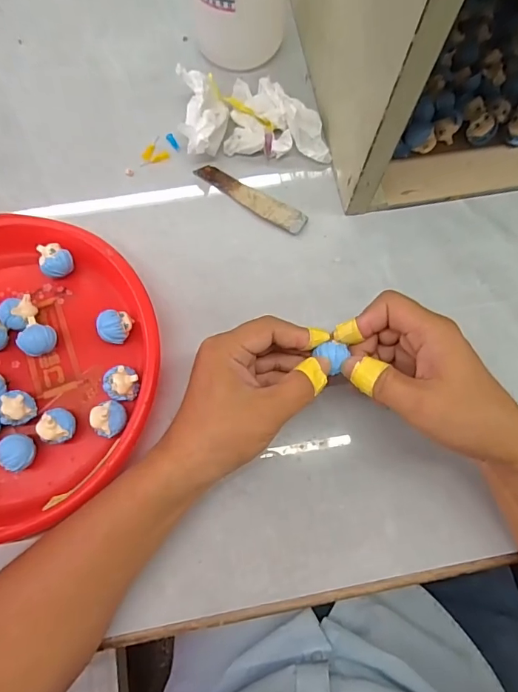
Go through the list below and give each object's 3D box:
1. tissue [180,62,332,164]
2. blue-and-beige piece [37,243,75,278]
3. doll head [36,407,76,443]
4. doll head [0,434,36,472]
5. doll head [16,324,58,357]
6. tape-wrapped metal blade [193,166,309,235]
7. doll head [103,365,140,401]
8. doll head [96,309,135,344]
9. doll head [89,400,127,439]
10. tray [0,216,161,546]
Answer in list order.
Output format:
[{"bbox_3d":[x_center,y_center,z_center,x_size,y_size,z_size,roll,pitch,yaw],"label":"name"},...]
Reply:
[{"bbox_3d":[-0.004,-0.221,0.432,0.134,0.045,0.085,-5,75,-3],"label":"tissue"},{"bbox_3d":[-0.179,-0.073,0.395,0.028,0.025,0.027,35,77,8],"label":"blue-and-beige piece"},{"bbox_3d":[-0.156,0.063,0.352,0.021,0.029,0.026,13,75,2],"label":"doll head"},{"bbox_3d":[-0.188,0.083,0.350,0.025,0.027,0.027,16,75,3],"label":"doll head"},{"bbox_3d":[-0.184,-0.003,0.374,0.026,0.022,0.024,5,75,0],"label":"doll head"},{"bbox_3d":[-0.009,-0.142,0.431,0.118,0.006,0.022,32,75,12],"label":"tape-wrapped metal blade"},{"bbox_3d":[-0.109,0.031,0.362,0.028,0.025,0.026,0,75,-1],"label":"doll head"},{"bbox_3d":[-0.120,-0.017,0.374,0.024,0.023,0.027,36,77,8],"label":"doll head"},{"bbox_3d":[-0.117,0.058,0.356,0.026,0.027,0.025,0,75,-1],"label":"doll head"},{"bbox_3d":[-0.206,0.020,0.363,0.244,0.038,0.246,0,75,-1],"label":"tray"}]

